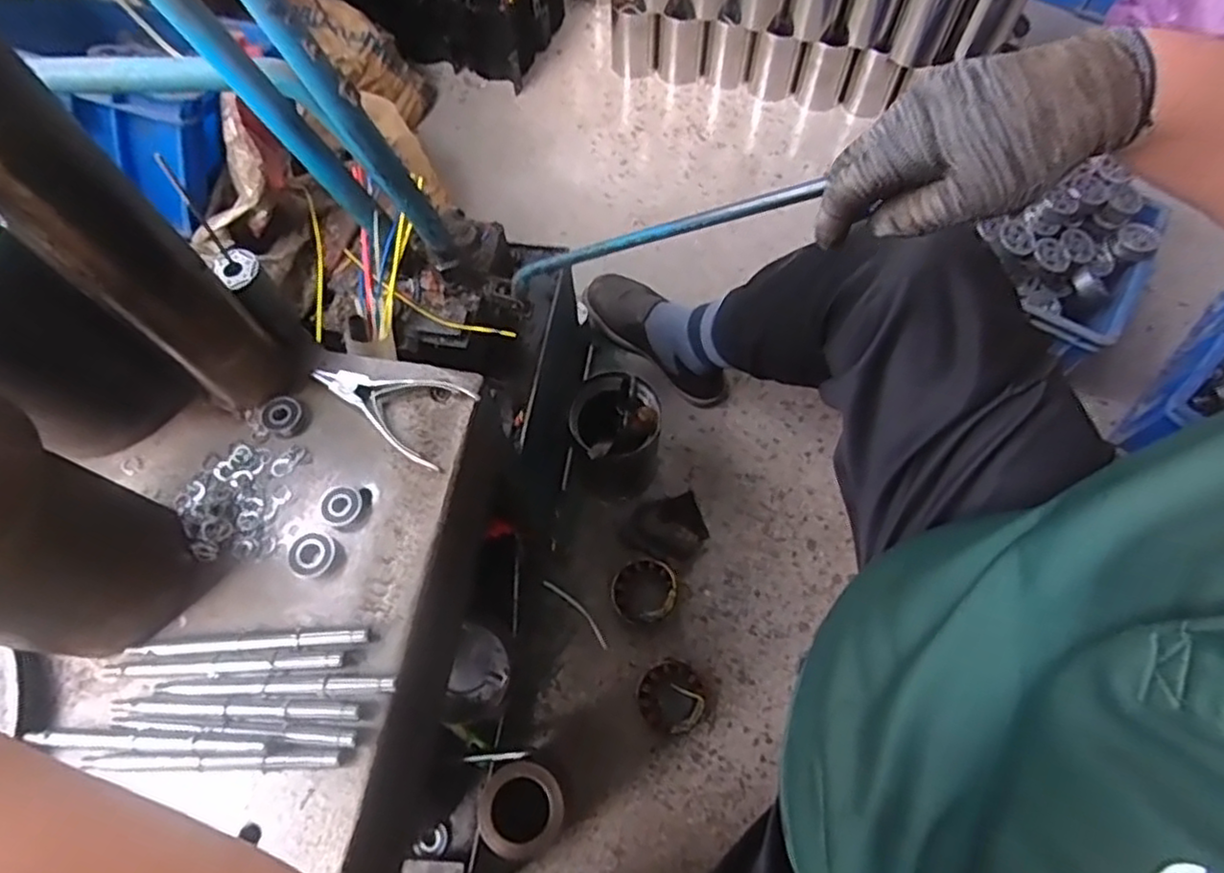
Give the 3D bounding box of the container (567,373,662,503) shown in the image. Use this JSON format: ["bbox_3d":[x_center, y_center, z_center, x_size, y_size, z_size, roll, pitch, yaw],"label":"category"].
[{"bbox_3d":[0.005,0.007,0.890,0.112,0.180,0.129,8,67,5],"label":"container"}]

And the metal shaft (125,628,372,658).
[{"bbox_3d":[-0.246,0.142,0.455,0.159,0.010,0.012,-4,66,0],"label":"metal shaft"}]

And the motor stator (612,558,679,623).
[{"bbox_3d":[0.044,0.204,0.877,0.082,0.045,0.084,-1,66,2],"label":"motor stator"}]

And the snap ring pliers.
[{"bbox_3d":[-0.176,-0.031,0.527,0.131,0.015,0.069,26,69,13],"label":"snap ring pliers"}]

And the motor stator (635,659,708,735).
[{"bbox_3d":[0.074,0.320,0.822,0.081,0.040,0.087,-1,66,2],"label":"motor stator"}]

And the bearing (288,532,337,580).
[{"bbox_3d":[-0.215,0.084,0.476,0.031,0.014,0.034,-1,66,2],"label":"bearing"}]

